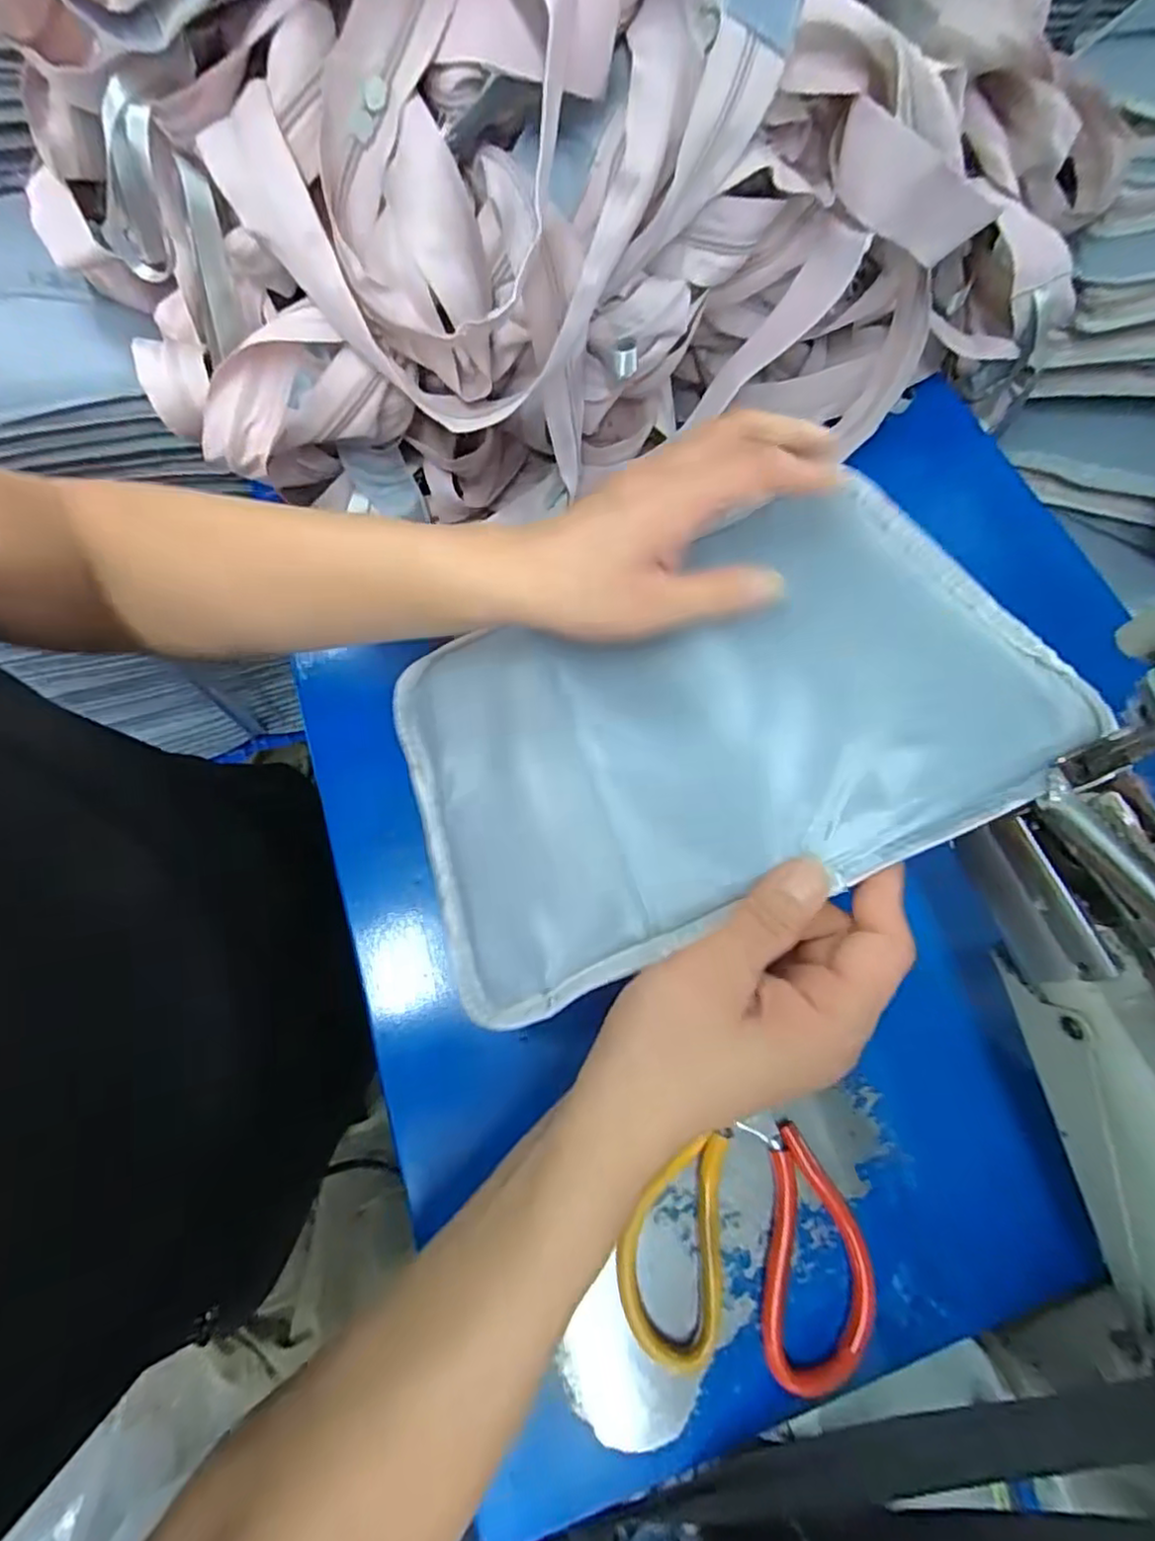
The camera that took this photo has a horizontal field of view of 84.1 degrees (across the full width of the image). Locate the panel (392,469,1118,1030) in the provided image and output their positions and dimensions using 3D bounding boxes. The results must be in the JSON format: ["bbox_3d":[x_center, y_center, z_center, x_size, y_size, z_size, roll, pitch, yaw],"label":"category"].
[{"bbox_3d":[0.053,-0.028,0.311,0.295,0.025,0.203,-24,57,7],"label":"panel"}]

